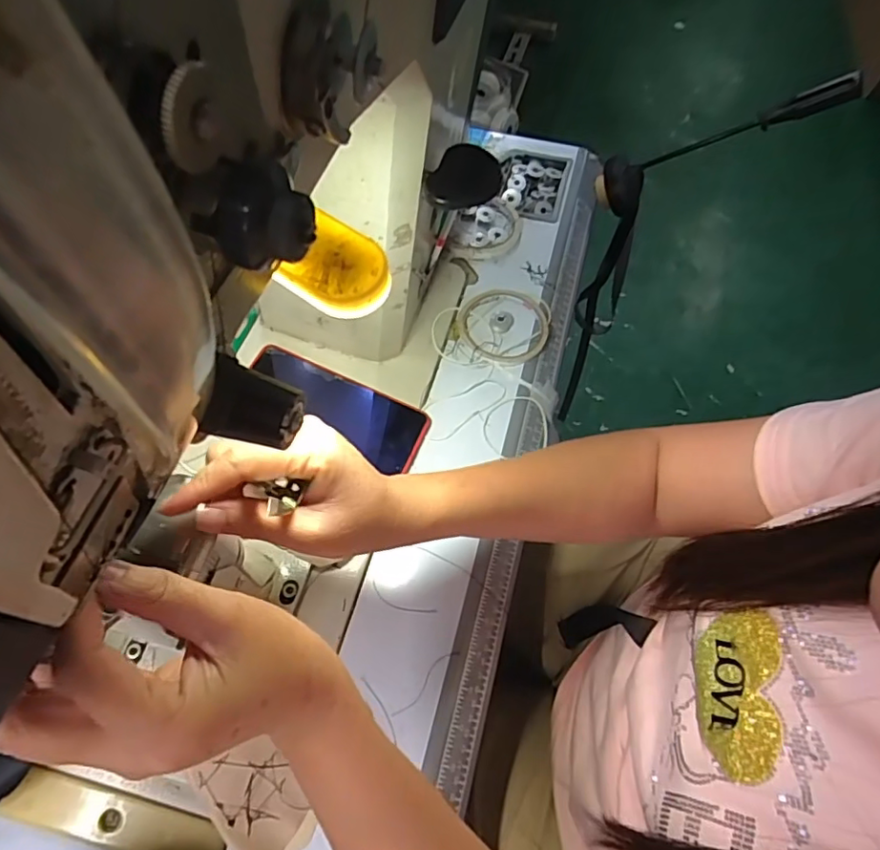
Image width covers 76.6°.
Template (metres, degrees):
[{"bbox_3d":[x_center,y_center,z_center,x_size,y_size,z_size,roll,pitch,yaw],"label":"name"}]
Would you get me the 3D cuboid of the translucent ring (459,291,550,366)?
[{"bbox_3d":[0.064,-0.102,0.561,0.090,0.004,0.095,0,61,-1],"label":"translucent ring"}]

